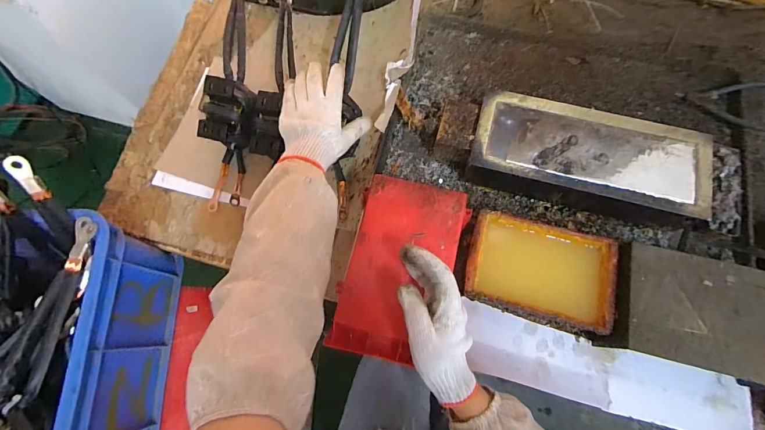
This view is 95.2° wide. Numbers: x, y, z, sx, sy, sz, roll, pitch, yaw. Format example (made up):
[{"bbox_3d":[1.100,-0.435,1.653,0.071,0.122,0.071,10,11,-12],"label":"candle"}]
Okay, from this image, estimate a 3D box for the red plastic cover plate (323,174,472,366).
[{"bbox_3d":[0.025,0.071,0.467,0.142,0.040,0.239,14,73,7],"label":"red plastic cover plate"}]

